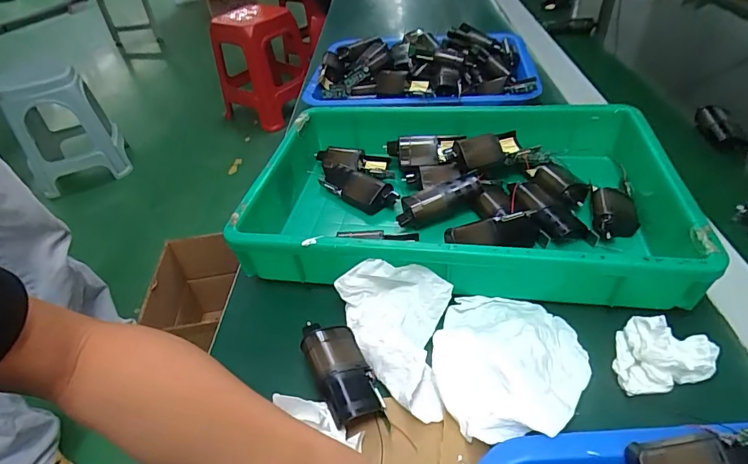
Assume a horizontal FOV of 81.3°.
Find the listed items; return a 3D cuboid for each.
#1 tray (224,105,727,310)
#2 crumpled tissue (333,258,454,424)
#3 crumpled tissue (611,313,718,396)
[{"bbox_3d":[0.075,-0.046,0.421,0.367,0.060,0.246,4,42,11],"label":"tray"},{"bbox_3d":[0.012,0.073,0.313,0.084,0.037,0.106,-1,42,6],"label":"crumpled tissue"},{"bbox_3d":[0.195,0.081,0.286,0.059,0.032,0.041,6,43,14],"label":"crumpled tissue"}]

